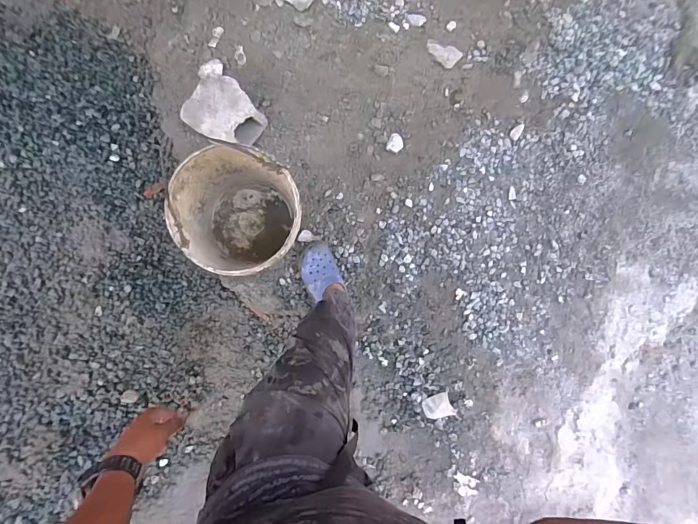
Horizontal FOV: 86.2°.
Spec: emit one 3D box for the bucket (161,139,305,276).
[{"bbox_3d":[-0.287,-0.122,1.057,0.300,0.389,0.284,0,83,-3],"label":"bucket"}]

